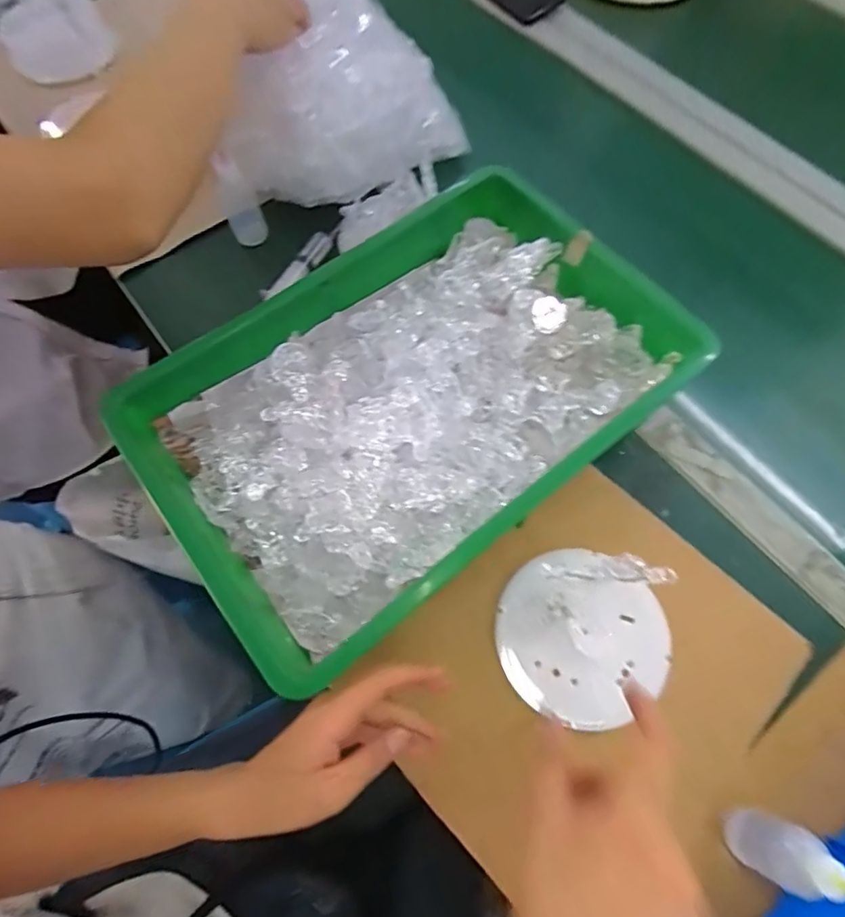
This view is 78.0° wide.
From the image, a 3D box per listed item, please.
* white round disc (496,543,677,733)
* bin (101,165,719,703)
[{"bbox_3d":[0.123,0.137,0.403,0.124,0.019,0.121,0,67,0],"label":"white round disc"},{"bbox_3d":[-0.003,-0.051,0.440,0.400,0.085,0.268,-37,71,-14],"label":"bin"}]

